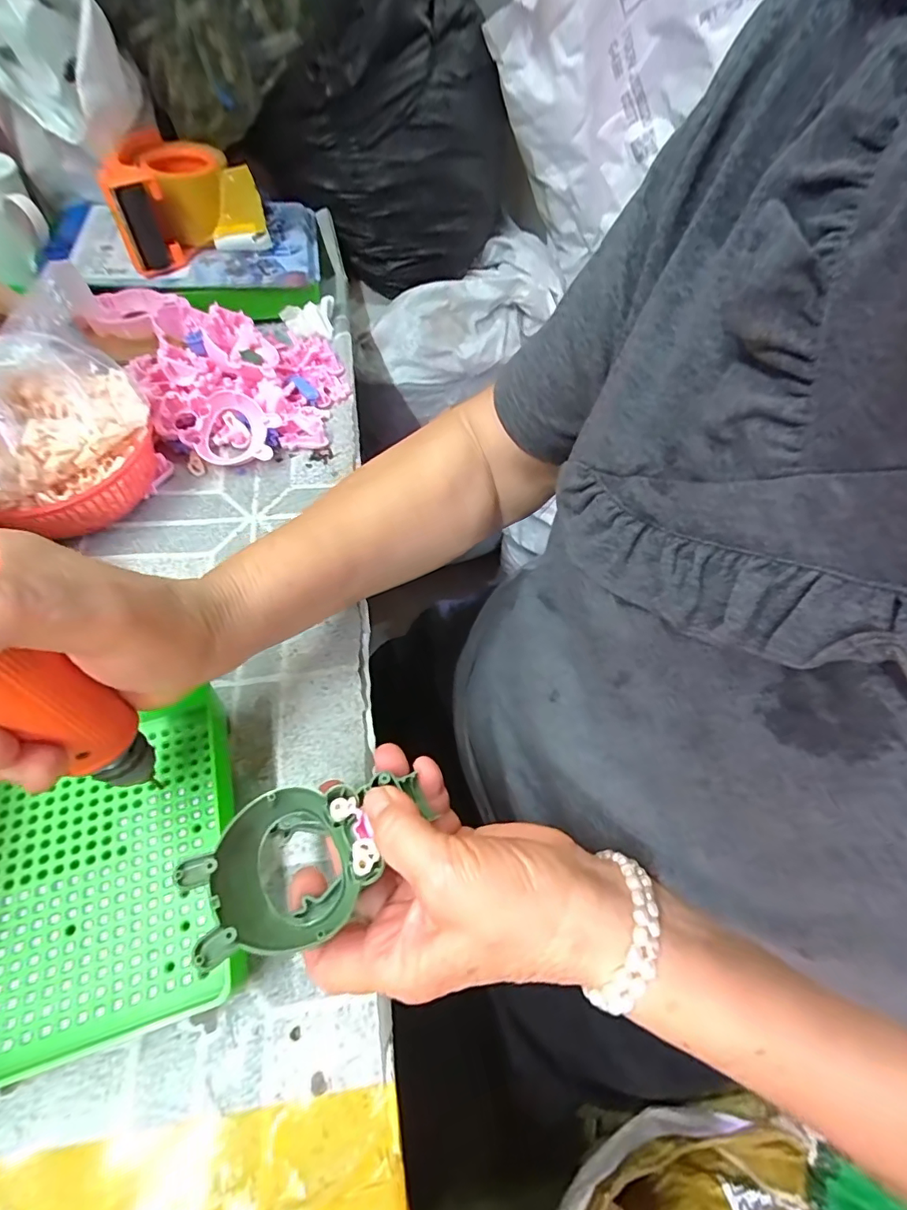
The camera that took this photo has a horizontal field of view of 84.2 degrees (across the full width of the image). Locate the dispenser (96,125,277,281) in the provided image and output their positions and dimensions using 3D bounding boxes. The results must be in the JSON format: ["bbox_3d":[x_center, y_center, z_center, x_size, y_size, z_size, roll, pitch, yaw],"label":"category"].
[{"bbox_3d":[-0.257,-0.382,0.472,0.125,0.070,0.095,-31,64,-22],"label":"dispenser"}]

